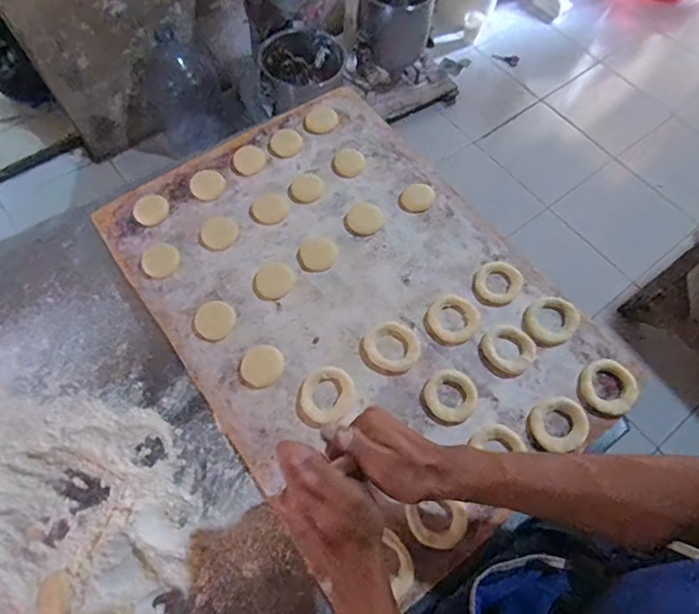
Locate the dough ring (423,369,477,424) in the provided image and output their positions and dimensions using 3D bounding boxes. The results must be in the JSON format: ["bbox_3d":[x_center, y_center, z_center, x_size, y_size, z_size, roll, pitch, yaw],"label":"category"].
[{"bbox_3d":[0.111,0.096,0.515,0.054,0.012,0.054,0,66,0],"label":"dough ring"}]

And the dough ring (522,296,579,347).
[{"bbox_3d":[0.235,0.016,0.552,0.064,0.008,0.054,-31,70,-13],"label":"dough ring"}]

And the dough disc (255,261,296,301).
[{"bbox_3d":[-0.091,-0.034,0.576,0.047,0.004,0.046,0,66,0],"label":"dough disc"}]

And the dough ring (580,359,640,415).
[{"bbox_3d":[0.285,0.087,0.519,0.057,0.012,0.059,0,66,0],"label":"dough ring"}]

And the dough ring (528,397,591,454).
[{"bbox_3d":[0.224,0.125,0.503,0.063,0.009,0.055,-18,67,-8],"label":"dough ring"}]

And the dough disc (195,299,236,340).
[{"bbox_3d":[-0.157,0.015,0.555,0.043,0.010,0.045,0,66,0],"label":"dough disc"}]

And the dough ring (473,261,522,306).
[{"bbox_3d":[0.179,-0.030,0.570,0.054,0.017,0.058,0,66,0],"label":"dough ring"}]

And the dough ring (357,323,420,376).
[{"bbox_3d":[0.047,0.048,0.539,0.064,0.012,0.059,0,66,0],"label":"dough ring"}]

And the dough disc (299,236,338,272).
[{"bbox_3d":[-0.038,-0.067,0.592,0.045,0.004,0.047,0,66,0],"label":"dough disc"}]

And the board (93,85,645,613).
[{"bbox_3d":[0.001,-0.023,0.572,0.406,0.017,0.578,-34,70,-14],"label":"board"}]

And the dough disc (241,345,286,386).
[{"bbox_3d":[-0.098,0.065,0.532,0.046,0.004,0.047,0,66,0],"label":"dough disc"}]

